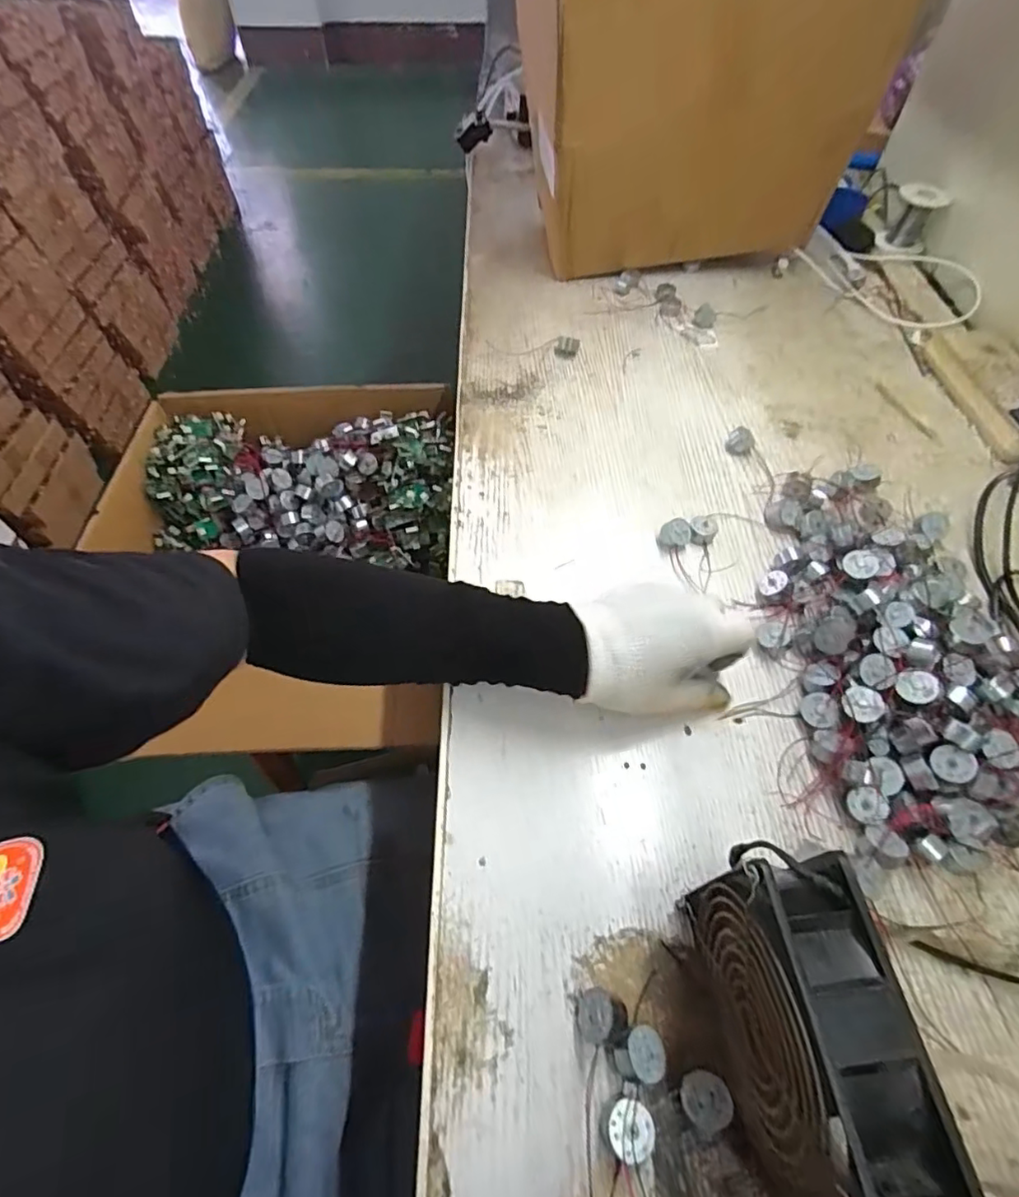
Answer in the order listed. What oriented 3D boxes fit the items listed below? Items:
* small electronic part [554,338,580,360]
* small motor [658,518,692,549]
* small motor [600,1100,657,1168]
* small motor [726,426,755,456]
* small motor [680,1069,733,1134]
[{"bbox_3d":[0.065,-0.287,0.649,0.026,0.014,0.024,12,58,6],"label":"small electronic part"},{"bbox_3d":[0.145,-0.056,0.493,0.024,0.010,0.028,35,102,-2],"label":"small motor"},{"bbox_3d":[0.058,0.259,0.276,0.024,0.016,0.023,1,57,-1],"label":"small motor"},{"bbox_3d":[0.232,-0.159,0.567,0.025,0.018,0.024,29,61,16],"label":"small motor"},{"bbox_3d":[0.097,0.249,0.281,0.021,0.020,0.023,1,57,-1],"label":"small motor"}]

